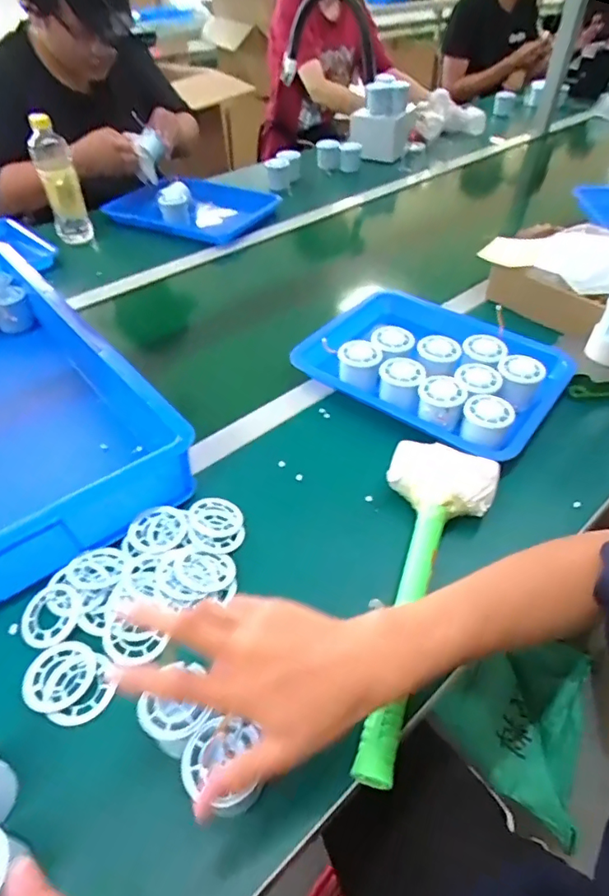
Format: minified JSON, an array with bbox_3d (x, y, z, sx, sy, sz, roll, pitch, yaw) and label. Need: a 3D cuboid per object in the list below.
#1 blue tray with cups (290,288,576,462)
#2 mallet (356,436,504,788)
[{"bbox_3d":[0.177,-0.129,0.734,0.337,0.060,0.259,30,52,27],"label":"blue tray with cups"},{"bbox_3d":[0.098,0.125,0.482,0.106,0.054,0.326,16,47,16],"label":"mallet"}]

